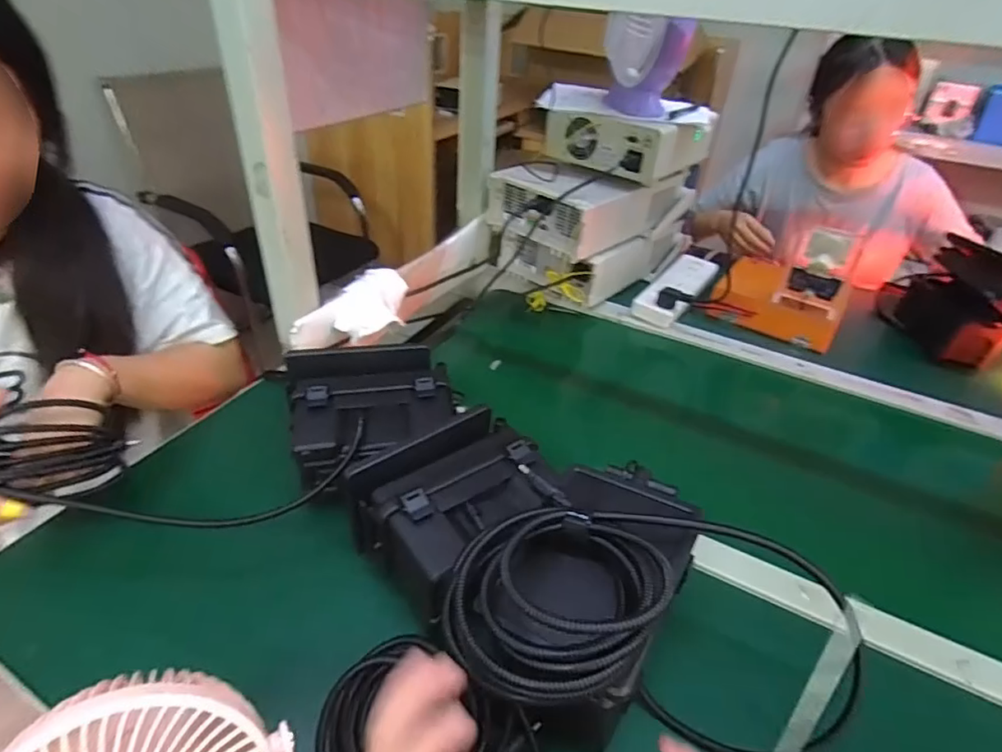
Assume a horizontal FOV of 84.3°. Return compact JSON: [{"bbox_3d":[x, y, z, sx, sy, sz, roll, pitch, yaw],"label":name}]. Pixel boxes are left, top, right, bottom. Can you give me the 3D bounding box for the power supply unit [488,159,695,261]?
[{"bbox_3d":[0.169,-0.326,1.010,0.320,0.102,0.210,-26,45,-33],"label":"power supply unit"}]

